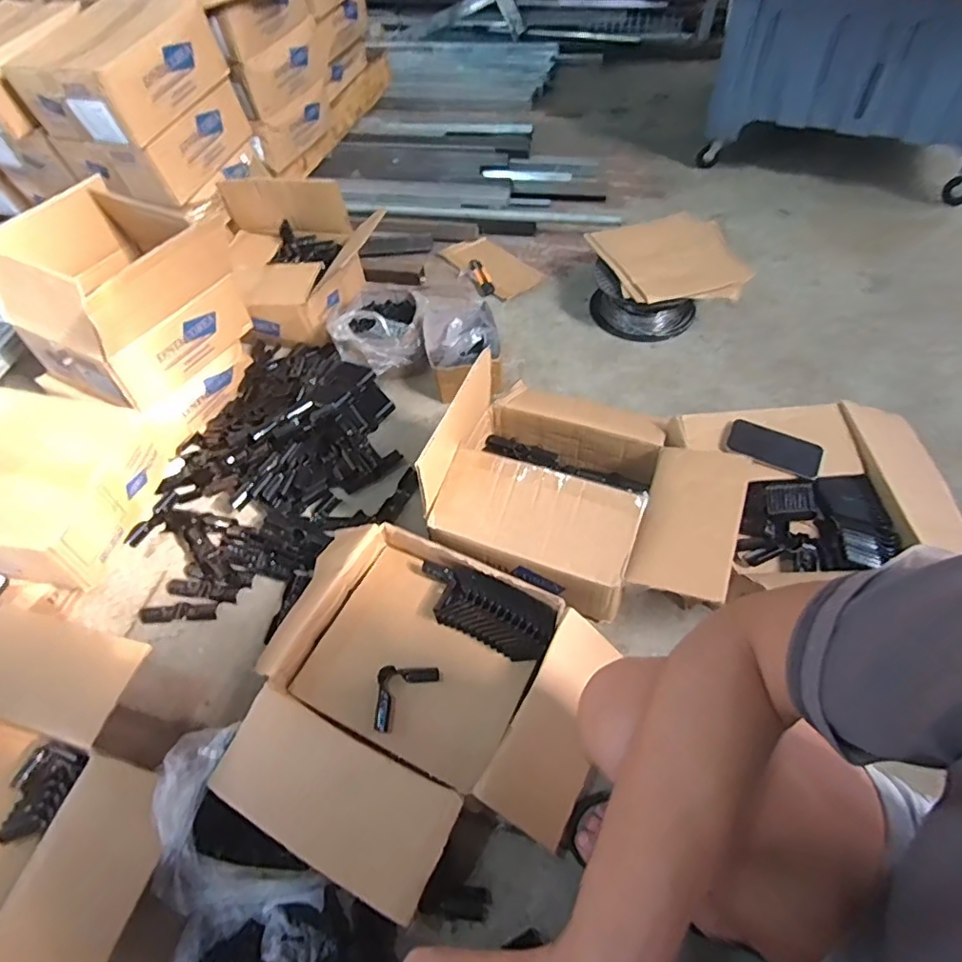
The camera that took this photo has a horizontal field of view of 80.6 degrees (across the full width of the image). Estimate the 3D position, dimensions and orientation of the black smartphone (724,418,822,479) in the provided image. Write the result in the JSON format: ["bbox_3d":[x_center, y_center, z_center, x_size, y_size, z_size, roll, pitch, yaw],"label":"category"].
[{"bbox_3d":[0.481,-0.054,0.932,0.145,0.010,0.064,20,80,13],"label":"black smartphone"}]

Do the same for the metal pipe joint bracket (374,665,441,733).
[{"bbox_3d":[-0.101,0.293,0.769,0.084,0.019,0.081,-2,53,3],"label":"metal pipe joint bracket"}]

